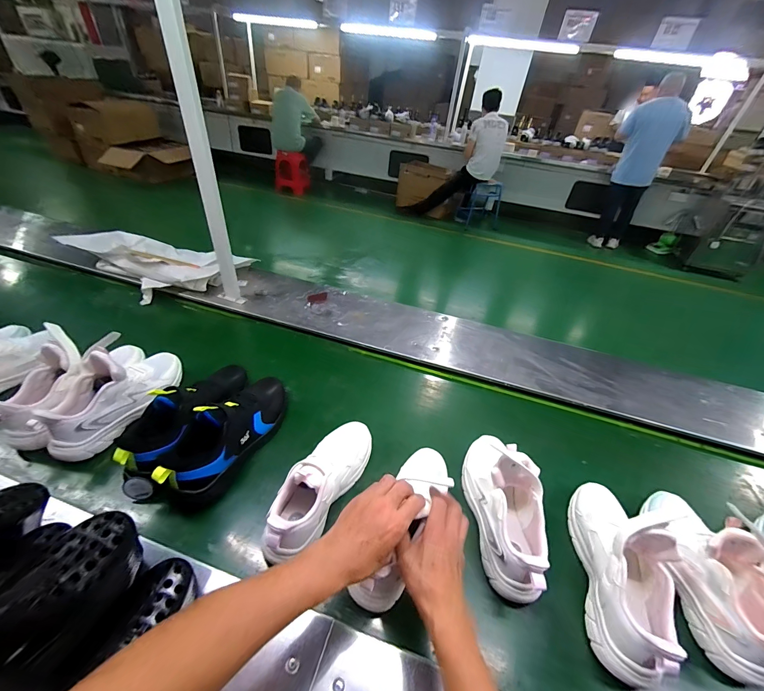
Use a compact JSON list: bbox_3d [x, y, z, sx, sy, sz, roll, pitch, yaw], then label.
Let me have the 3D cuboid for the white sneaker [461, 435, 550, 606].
[{"bbox_3d":[0.211,0.267,0.565,0.095,0.149,0.263,2,38,-8],"label":"white sneaker"}]

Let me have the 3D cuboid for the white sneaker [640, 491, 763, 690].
[{"bbox_3d":[0.520,0.342,0.510,0.089,0.134,0.253,7,37,-1],"label":"white sneaker"}]

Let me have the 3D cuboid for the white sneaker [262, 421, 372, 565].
[{"bbox_3d":[-0.101,0.222,0.562,0.080,0.099,0.261,21,30,18],"label":"white sneaker"}]

